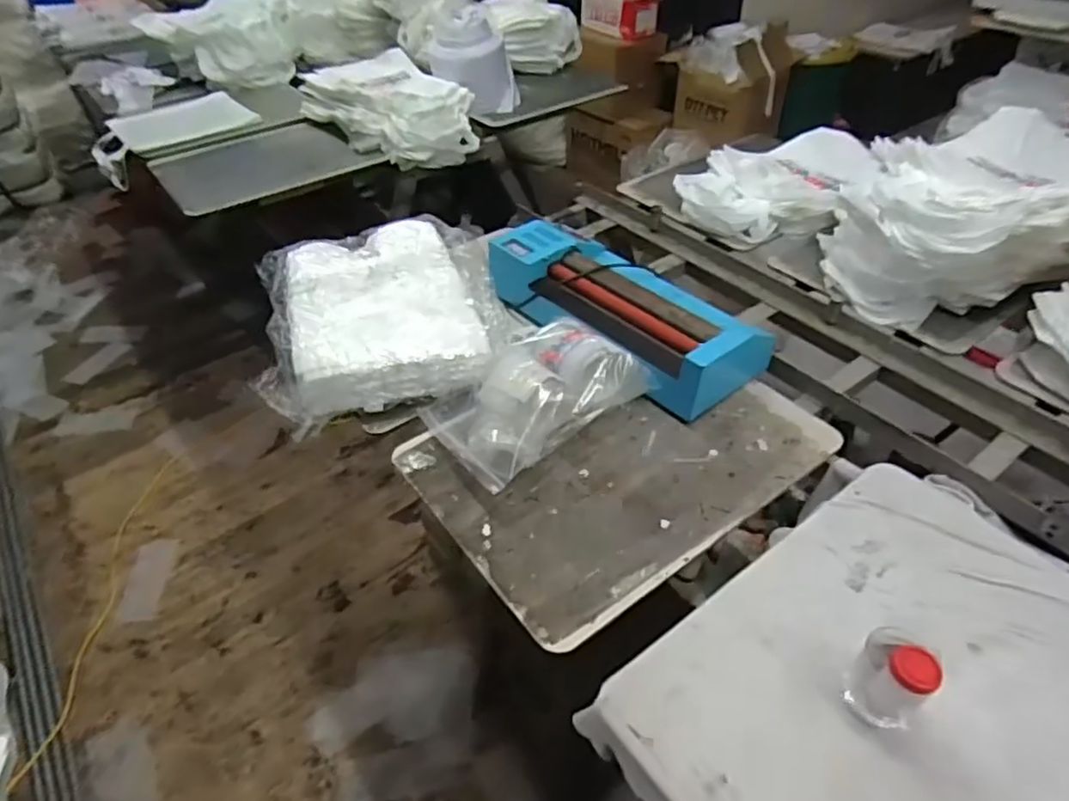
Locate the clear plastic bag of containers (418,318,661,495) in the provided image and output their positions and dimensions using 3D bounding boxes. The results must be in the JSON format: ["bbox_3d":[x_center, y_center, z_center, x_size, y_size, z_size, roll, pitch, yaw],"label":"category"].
[{"bbox_3d":[-0.016,-0.017,1.015,0.316,0.093,0.241,-33,50,-29],"label":"clear plastic bag of containers"}]

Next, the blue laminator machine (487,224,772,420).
[{"bbox_3d":[0.143,-0.165,1.153,0.221,0.114,0.499,-31,50,-27],"label":"blue laminator machine"}]

